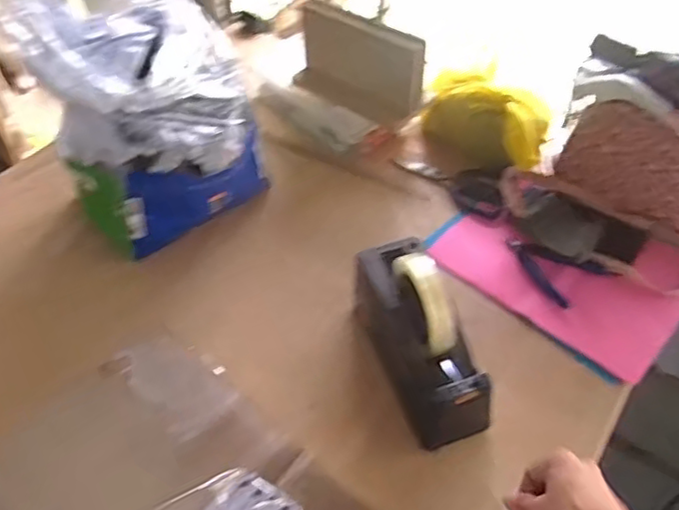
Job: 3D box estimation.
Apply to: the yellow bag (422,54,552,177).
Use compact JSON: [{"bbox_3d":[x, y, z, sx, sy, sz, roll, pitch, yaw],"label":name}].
[{"bbox_3d":[0.198,-0.183,0.905,0.174,0.144,0.087,18,52,13],"label":"yellow bag"}]

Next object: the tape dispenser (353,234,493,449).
[{"bbox_3d":[0.080,0.079,0.660,0.079,0.129,0.202,-14,52,-13],"label":"tape dispenser"}]

